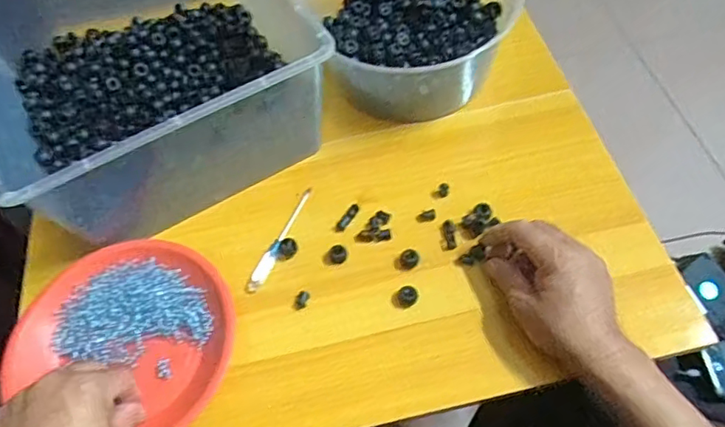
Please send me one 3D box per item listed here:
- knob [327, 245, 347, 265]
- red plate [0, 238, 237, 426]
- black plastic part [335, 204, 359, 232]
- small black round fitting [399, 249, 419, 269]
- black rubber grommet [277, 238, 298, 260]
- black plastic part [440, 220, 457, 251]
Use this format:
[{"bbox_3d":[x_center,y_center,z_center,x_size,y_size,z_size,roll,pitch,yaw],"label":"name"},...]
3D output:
[{"bbox_3d":[-0.023,0.038,0.518,0.017,0.009,0.016,-2,57,3],"label":"knob"},{"bbox_3d":[-0.205,0.103,0.490,0.188,0.028,0.163,21,61,17],"label":"red plate"},{"bbox_3d":[-0.014,0.005,0.546,0.011,0.005,0.033,29,64,21],"label":"black plastic part"},{"bbox_3d":[0.043,0.042,0.510,0.018,0.006,0.019,-2,57,3],"label":"small black round fitting"},{"bbox_3d":[-0.072,0.034,0.526,0.017,0.011,0.019,10,59,11],"label":"black rubber grommet"},{"bbox_3d":[0.081,0.022,0.525,0.014,0.011,0.029,-1,70,4],"label":"black plastic part"}]

